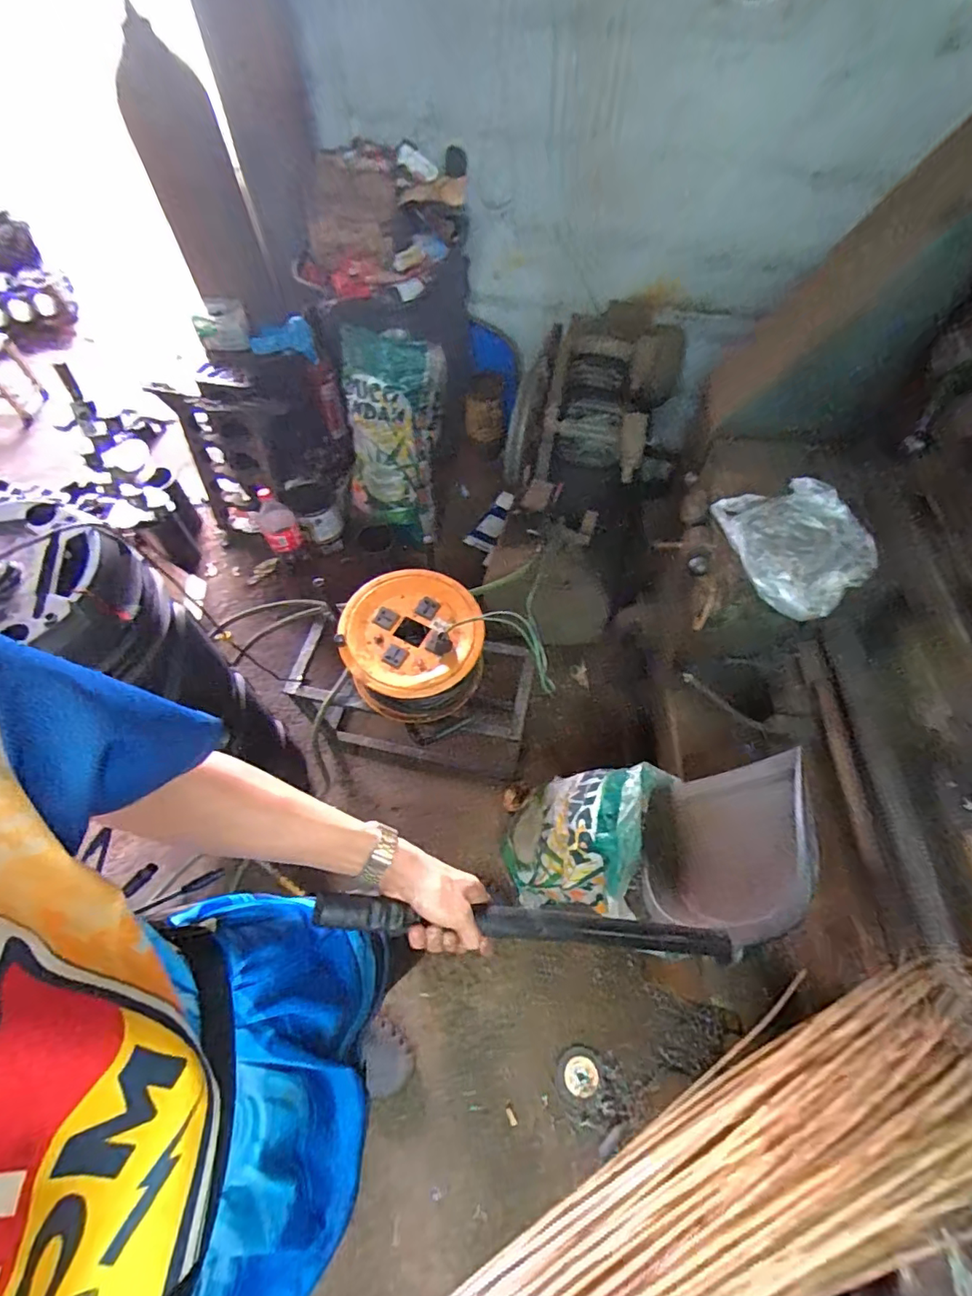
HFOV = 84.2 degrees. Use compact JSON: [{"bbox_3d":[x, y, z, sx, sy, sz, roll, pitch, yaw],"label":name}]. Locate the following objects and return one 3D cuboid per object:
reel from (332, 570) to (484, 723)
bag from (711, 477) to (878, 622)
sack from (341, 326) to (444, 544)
[{"bbox_3d":[-0.152,0.004,1.158,0.276,0.213,0.259,0,60,0],"label":"reel"},{"bbox_3d":[0.488,-0.160,0.836,0.216,0.040,0.223,-11,61,-6],"label":"bag"},{"bbox_3d":[-0.262,-0.637,1.656,0.290,0.590,0.211,3,33,1],"label":"sack"}]

